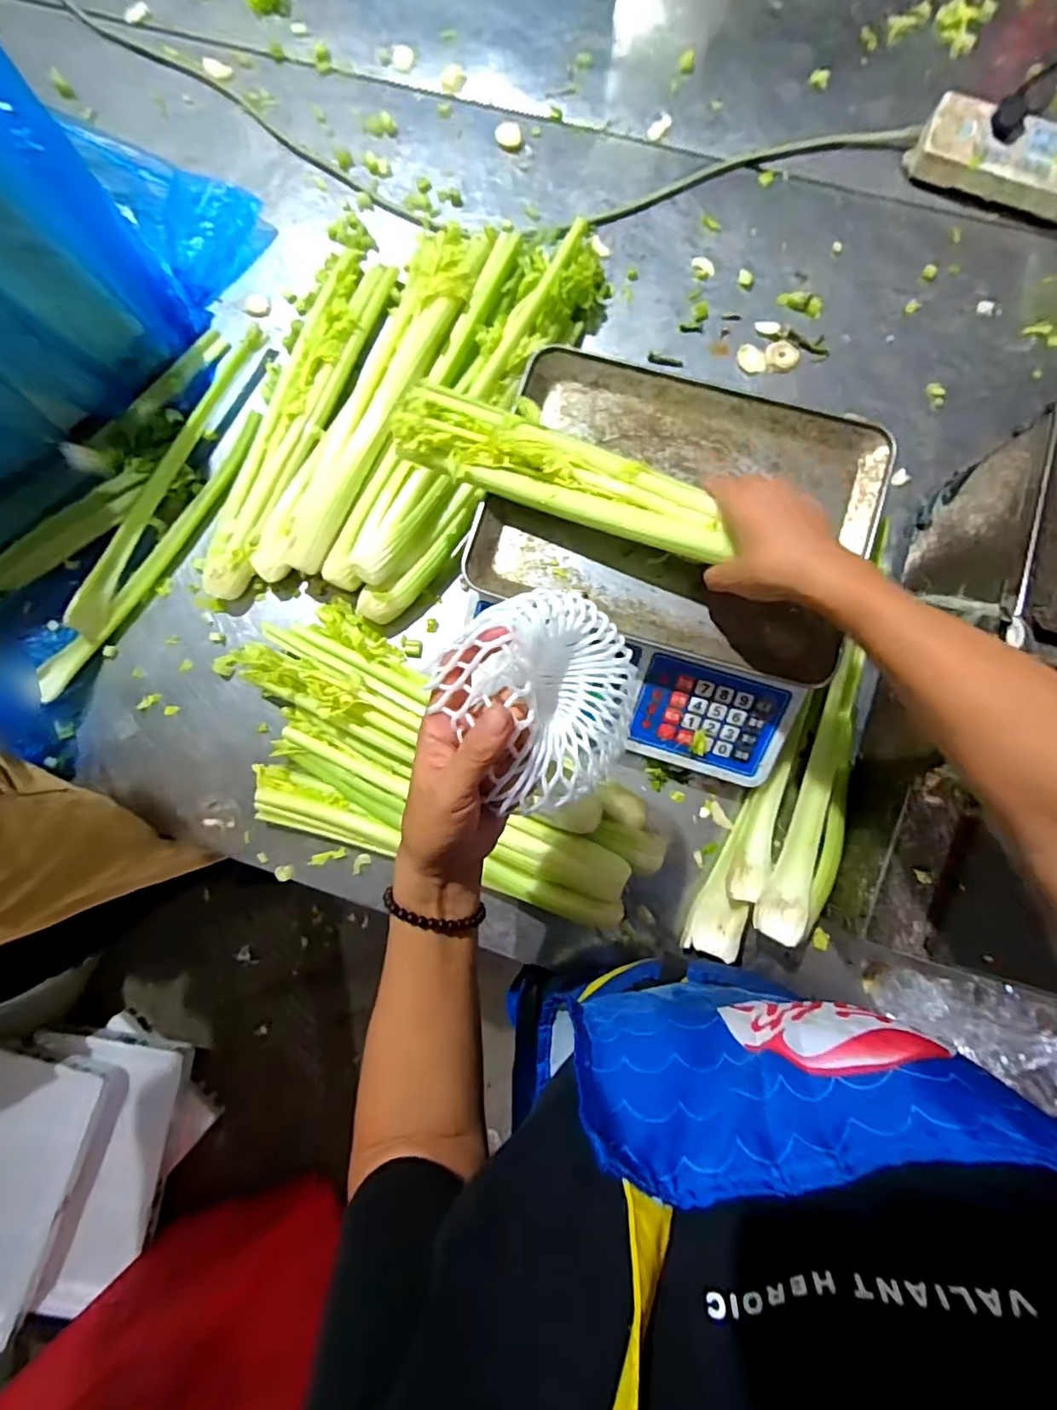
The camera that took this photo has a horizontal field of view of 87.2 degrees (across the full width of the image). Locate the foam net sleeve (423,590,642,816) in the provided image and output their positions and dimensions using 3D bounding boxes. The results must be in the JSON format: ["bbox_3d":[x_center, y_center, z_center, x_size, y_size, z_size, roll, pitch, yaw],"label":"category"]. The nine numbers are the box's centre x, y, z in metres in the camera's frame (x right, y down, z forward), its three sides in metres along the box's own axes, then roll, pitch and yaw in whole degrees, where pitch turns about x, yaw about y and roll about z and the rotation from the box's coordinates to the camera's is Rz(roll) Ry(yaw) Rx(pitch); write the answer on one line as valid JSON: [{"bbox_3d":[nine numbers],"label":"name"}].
[{"bbox_3d":[0.013,-0.004,0.322,0.109,0.052,0.113,0,86,3],"label":"foam net sleeve"}]

